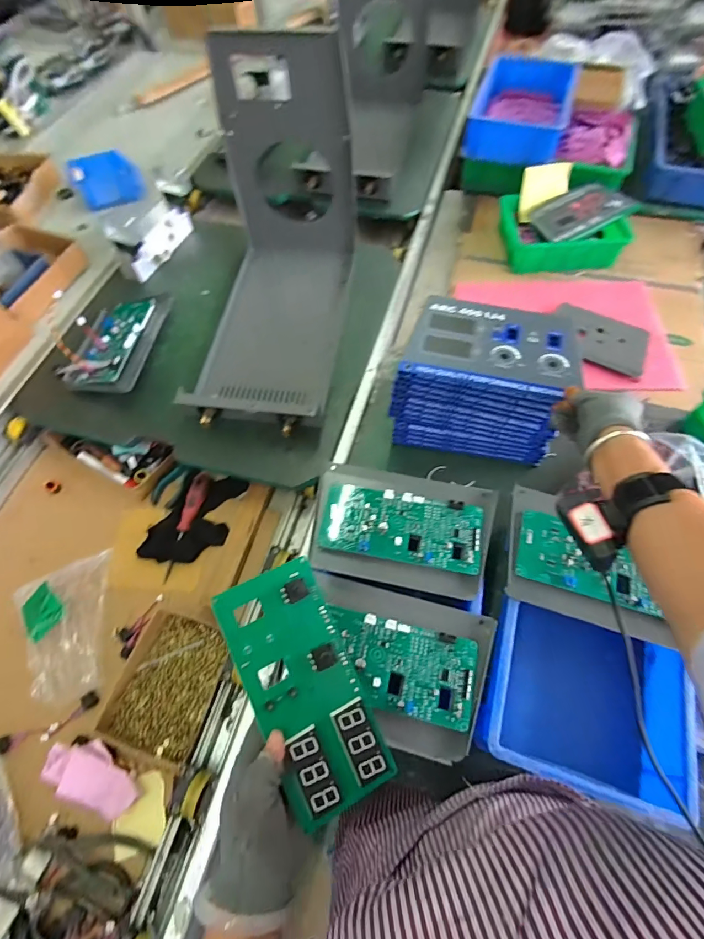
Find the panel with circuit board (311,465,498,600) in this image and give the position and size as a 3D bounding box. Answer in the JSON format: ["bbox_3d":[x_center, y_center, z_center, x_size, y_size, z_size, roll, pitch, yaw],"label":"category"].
[{"bbox_3d":[0.064,0.069,0.542,0.216,0.028,0.144,10,64,7],"label":"panel with circuit board"}]

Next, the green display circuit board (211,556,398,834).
[{"bbox_3d":[-0.039,0.179,0.359,0.083,0.019,0.191,-24,79,-10],"label":"green display circuit board"}]

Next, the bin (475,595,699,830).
[{"bbox_3d":[0.254,0.258,0.487,0.187,0.074,0.166,15,65,10],"label":"bin"}]

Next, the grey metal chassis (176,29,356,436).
[{"bbox_3d":[-0.141,-0.358,0.702,0.228,0.369,0.509,6,63,5],"label":"grey metal chassis"}]

